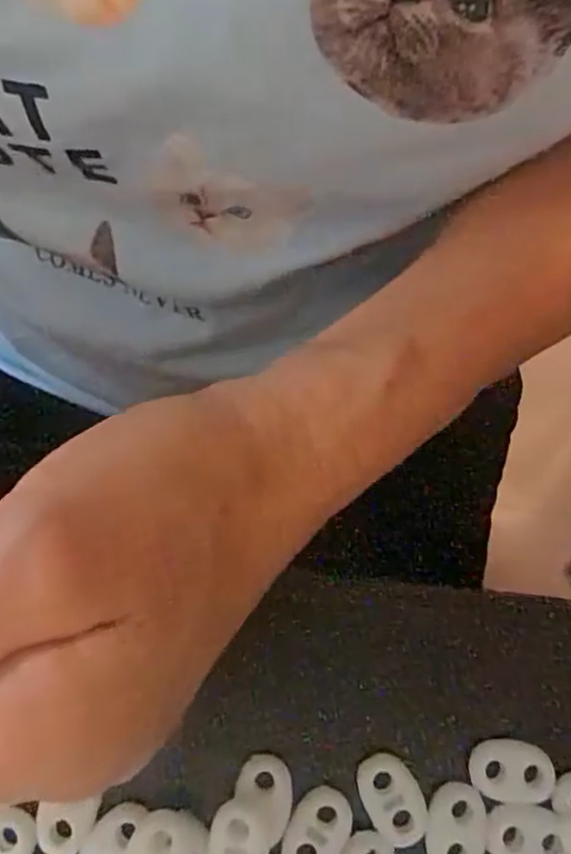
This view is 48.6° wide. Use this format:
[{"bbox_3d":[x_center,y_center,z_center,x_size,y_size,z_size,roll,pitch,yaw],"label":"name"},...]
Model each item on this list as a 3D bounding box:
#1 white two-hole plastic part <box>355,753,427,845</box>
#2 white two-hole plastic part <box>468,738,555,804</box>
[{"bbox_3d":[0.028,0.098,0.165,0.015,0.004,0.022,-25,76,-7],"label":"white two-hole plastic part"},{"bbox_3d":[0.061,0.092,0.169,0.021,0.004,0.015,5,75,0],"label":"white two-hole plastic part"}]

